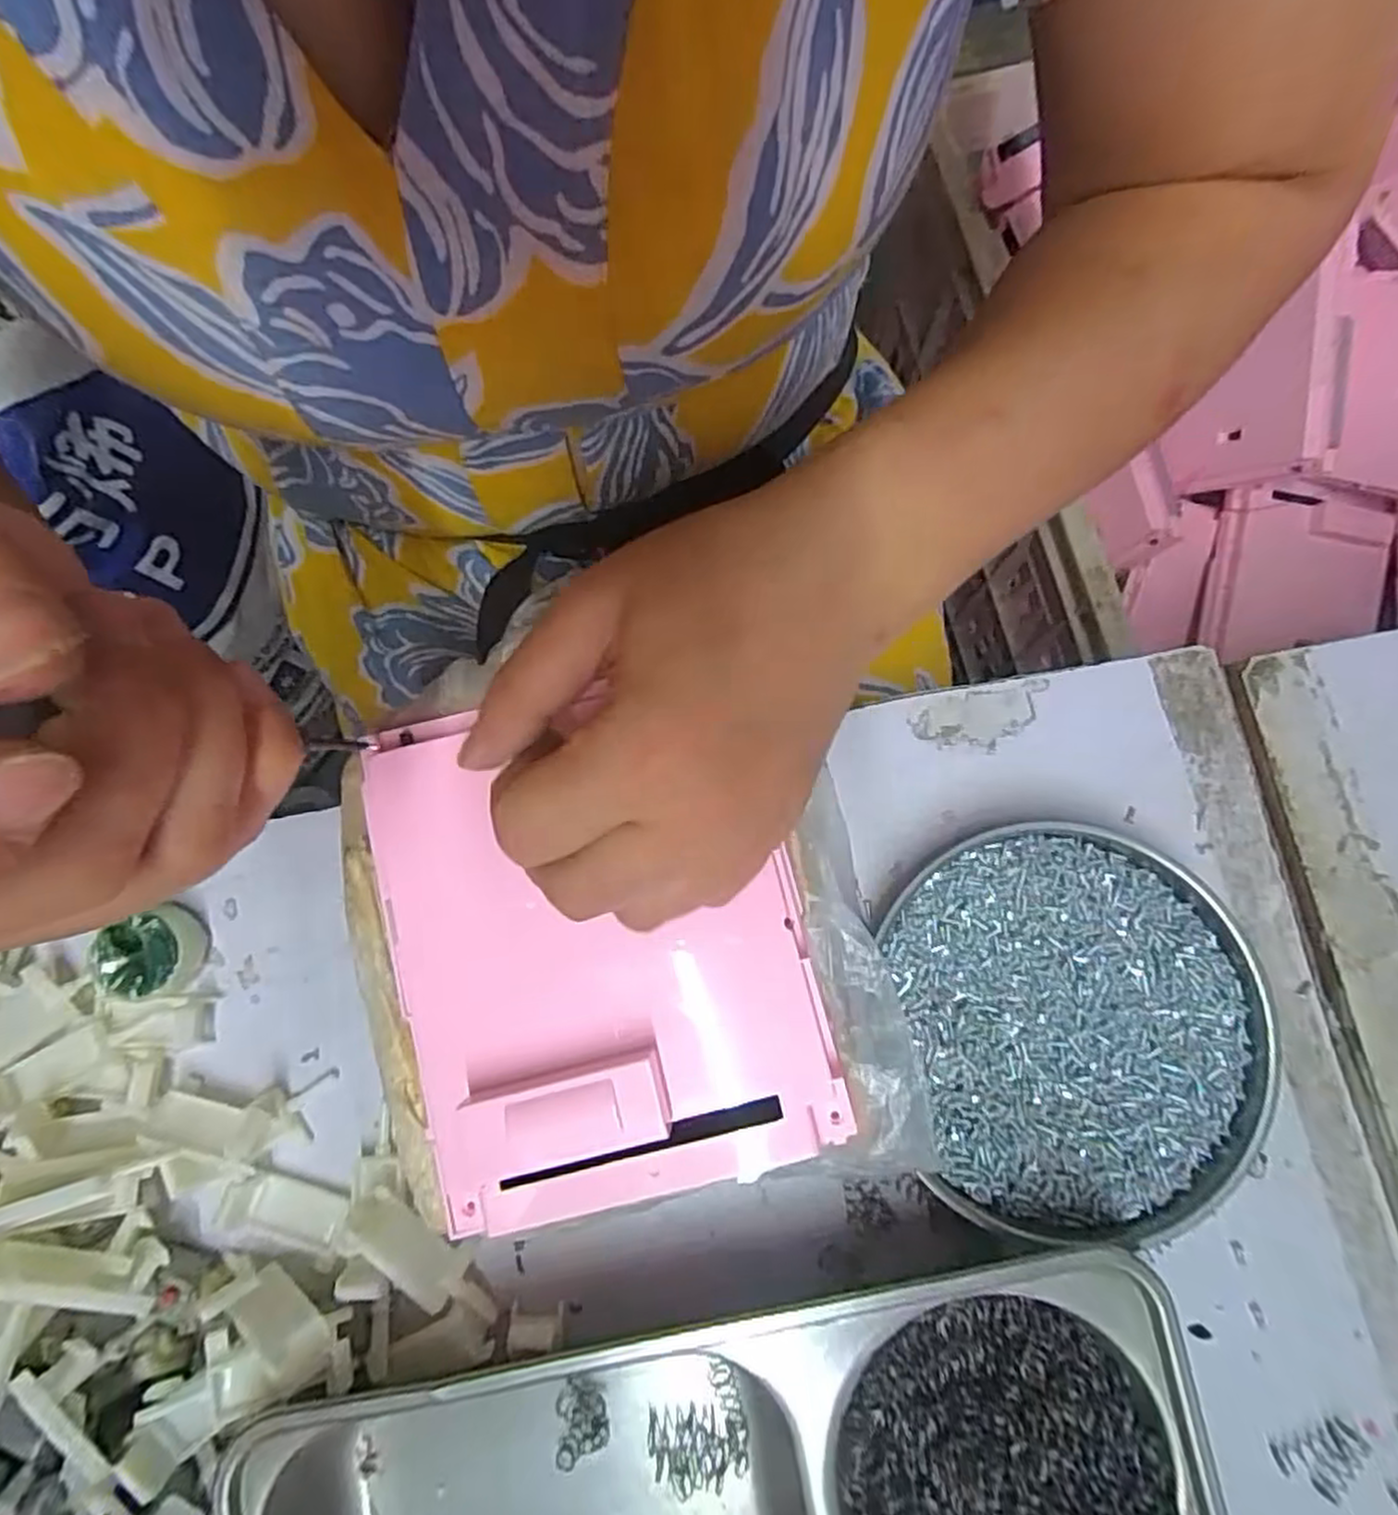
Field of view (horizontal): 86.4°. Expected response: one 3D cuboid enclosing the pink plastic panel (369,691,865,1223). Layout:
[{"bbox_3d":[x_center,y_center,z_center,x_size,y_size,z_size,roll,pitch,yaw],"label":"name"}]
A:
[{"bbox_3d":[-0.032,0.055,0.228,0.125,0.023,0.153,-14,79,-2],"label":"pink plastic panel"}]

